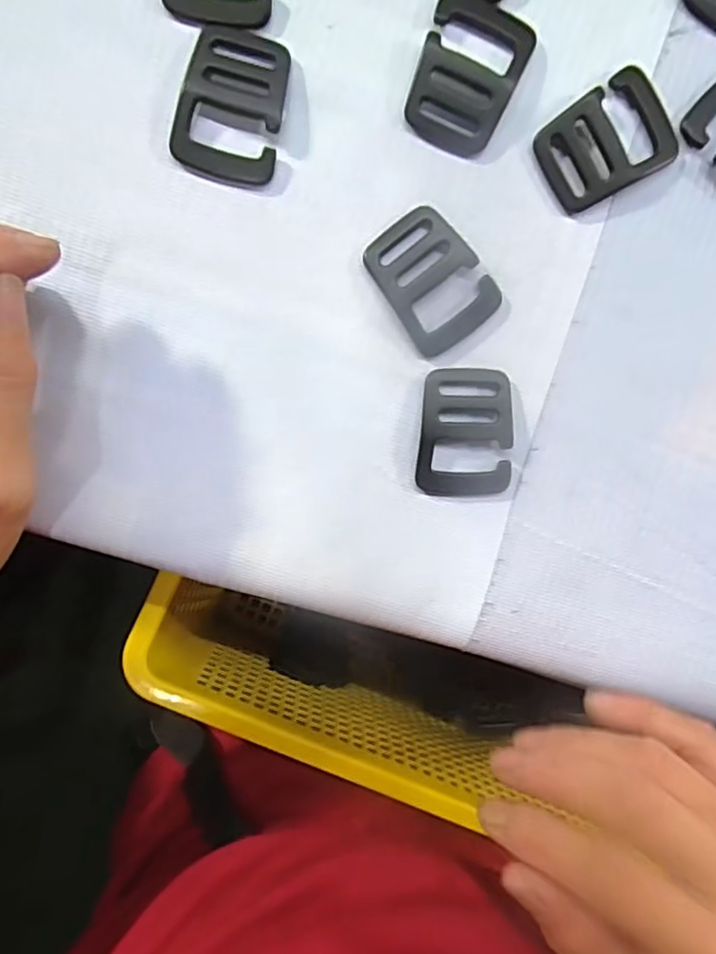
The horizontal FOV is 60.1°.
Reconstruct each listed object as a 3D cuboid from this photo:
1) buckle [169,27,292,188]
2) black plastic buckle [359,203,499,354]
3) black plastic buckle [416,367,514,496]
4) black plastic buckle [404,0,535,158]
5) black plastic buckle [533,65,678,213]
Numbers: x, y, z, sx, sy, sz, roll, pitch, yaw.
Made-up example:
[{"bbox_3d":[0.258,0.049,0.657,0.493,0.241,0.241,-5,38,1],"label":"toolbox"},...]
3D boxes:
[{"bbox_3d":[-0.039,-0.116,0.193,0.032,0.007,0.043,11,98,-4],"label":"buckle"},{"bbox_3d":[0.024,-0.065,0.205,0.031,0.005,0.043,-36,98,3],"label":"black plastic buckle"},{"bbox_3d":[0.038,-0.015,0.213,0.032,0.005,0.044,4,98,-3],"label":"black plastic buckle"},{"bbox_3d":[0.034,-0.128,0.195,0.031,0.006,0.045,26,96,-6],"label":"black plastic buckle"},{"bbox_3d":[0.081,-0.109,0.201,0.042,0.007,0.032,-30,98,2],"label":"black plastic buckle"}]

